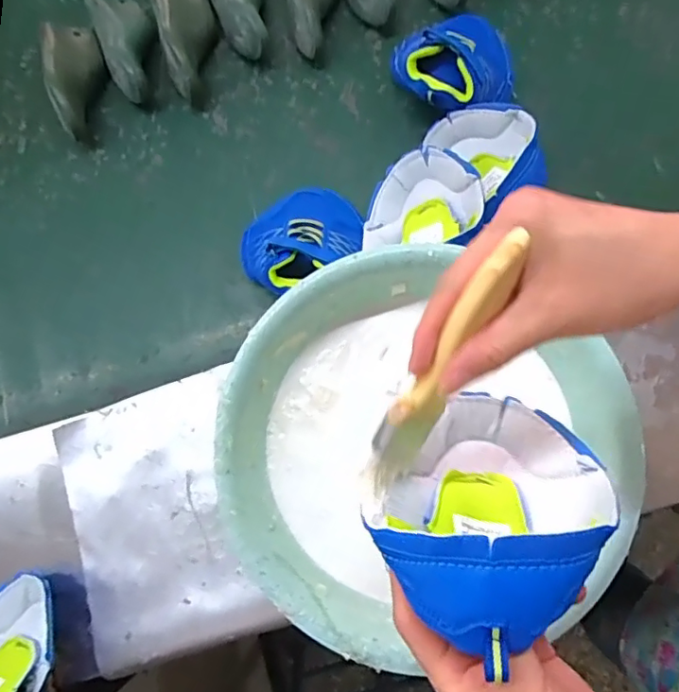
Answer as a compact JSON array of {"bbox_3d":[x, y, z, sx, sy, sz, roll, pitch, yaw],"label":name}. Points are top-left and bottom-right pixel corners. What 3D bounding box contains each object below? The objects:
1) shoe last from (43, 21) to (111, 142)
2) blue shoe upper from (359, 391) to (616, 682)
[{"bbox_3d":[-0.306,-0.308,0.630,0.059,0.052,0.143,-9,75,2],"label":"shoe last"},{"bbox_3d":[0.081,0.082,0.305,0.095,0.105,0.129,44,83,8],"label":"blue shoe upper"}]

